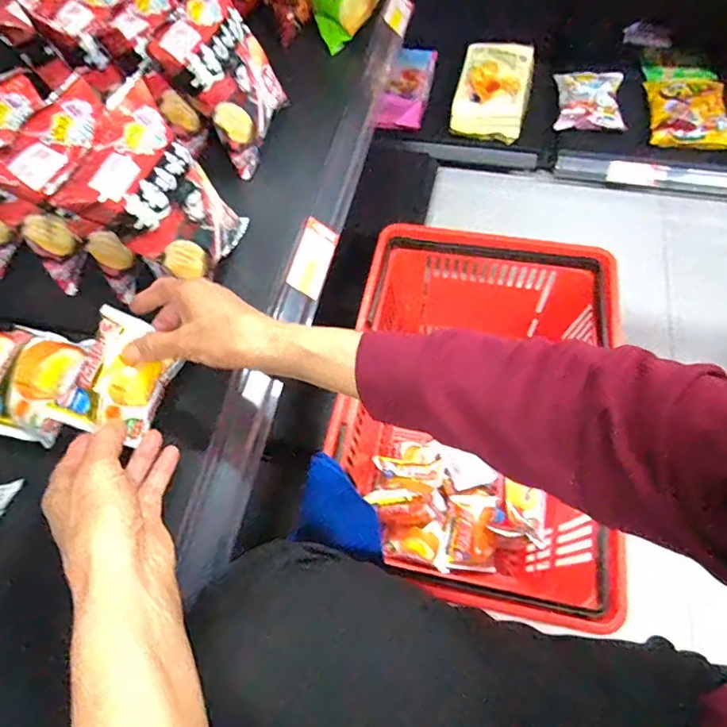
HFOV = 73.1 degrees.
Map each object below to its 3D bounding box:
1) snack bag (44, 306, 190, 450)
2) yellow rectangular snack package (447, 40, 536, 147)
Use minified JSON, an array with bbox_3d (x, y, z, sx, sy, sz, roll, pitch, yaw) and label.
[{"bbox_3d":[-0.203,0.010,0.411,0.068,0.043,0.097,19,64,13],"label":"snack bag"},{"bbox_3d":[0.280,-0.595,1.058,0.147,0.089,0.213,12,63,9],"label":"yellow rectangular snack package"}]

